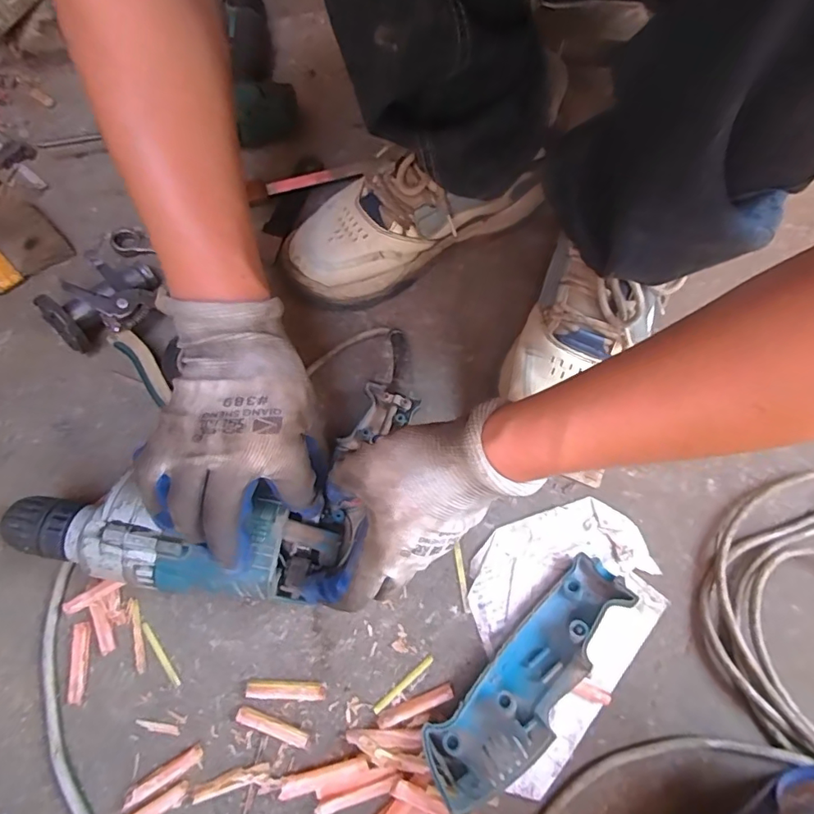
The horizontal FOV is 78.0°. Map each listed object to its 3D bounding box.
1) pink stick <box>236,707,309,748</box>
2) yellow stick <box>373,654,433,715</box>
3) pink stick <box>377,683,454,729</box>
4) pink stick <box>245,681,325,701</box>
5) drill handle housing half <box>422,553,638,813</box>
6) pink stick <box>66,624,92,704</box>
[{"bbox_3d":[-0.091,0.216,0.339,0.050,0.006,0.010,18,67,6],"label":"pink stick"},{"bbox_3d":[-0.002,0.194,0.352,0.052,0.004,0.006,-39,74,-14],"label":"yellow stick"},{"bbox_3d":[0.006,0.205,0.345,0.054,0.004,0.010,-19,68,-9],"label":"pink stick"},{"bbox_3d":[-0.084,0.197,0.349,0.053,0.006,0.011,2,66,0],"label":"pink stick"},{"bbox_3d":[0.088,0.184,0.342,0.177,0.029,0.057,-41,73,-17],"label":"drill handle housing half"},{"bbox_3d":[-0.230,0.178,0.350,0.012,0.004,0.051,-5,67,-4],"label":"pink stick"}]

